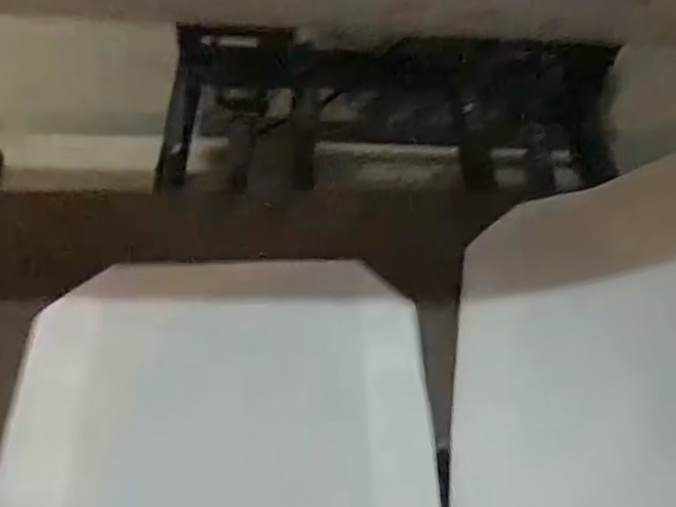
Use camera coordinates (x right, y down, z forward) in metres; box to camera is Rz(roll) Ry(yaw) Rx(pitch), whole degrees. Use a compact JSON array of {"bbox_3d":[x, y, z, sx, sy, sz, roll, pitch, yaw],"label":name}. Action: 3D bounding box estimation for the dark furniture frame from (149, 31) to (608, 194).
[{"bbox_3d":[0.082,-0.190,0.844,0.597,0.151,0.186,-1,56,-6],"label":"dark furniture frame"}]

